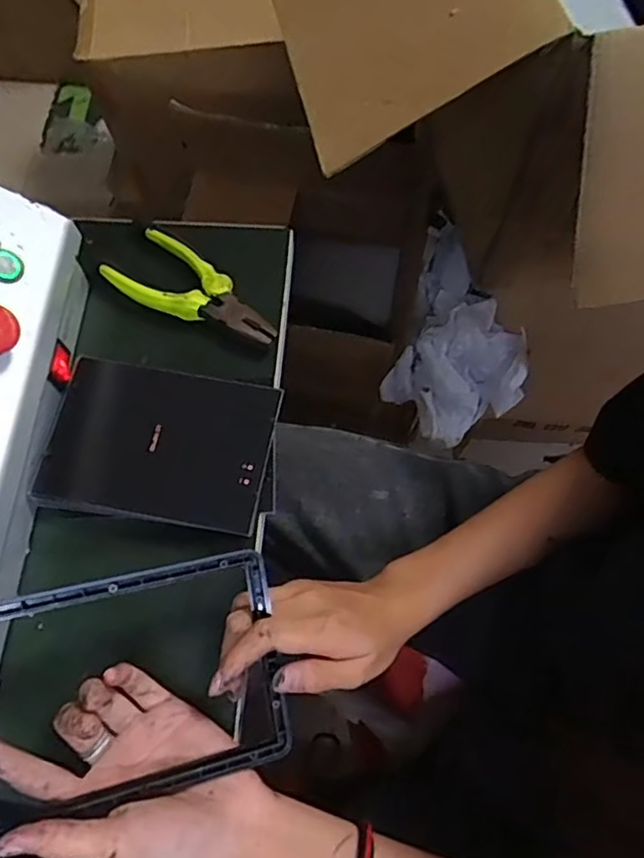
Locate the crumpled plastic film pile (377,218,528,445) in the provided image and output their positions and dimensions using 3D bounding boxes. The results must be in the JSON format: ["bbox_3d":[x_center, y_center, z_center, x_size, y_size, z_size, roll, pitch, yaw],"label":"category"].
[{"bbox_3d":[0.162,-0.103,0.706,0.144,0.089,0.243,15,70,7],"label":"crumpled plastic film pile"}]

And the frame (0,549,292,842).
[{"bbox_3d":[-0.105,0.138,0.335,0.166,0.010,0.117,-9,87,-18],"label":"frame"}]

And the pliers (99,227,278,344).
[{"bbox_3d":[-0.096,-0.100,0.465,0.137,0.012,0.055,35,74,13],"label":"pliers"}]

